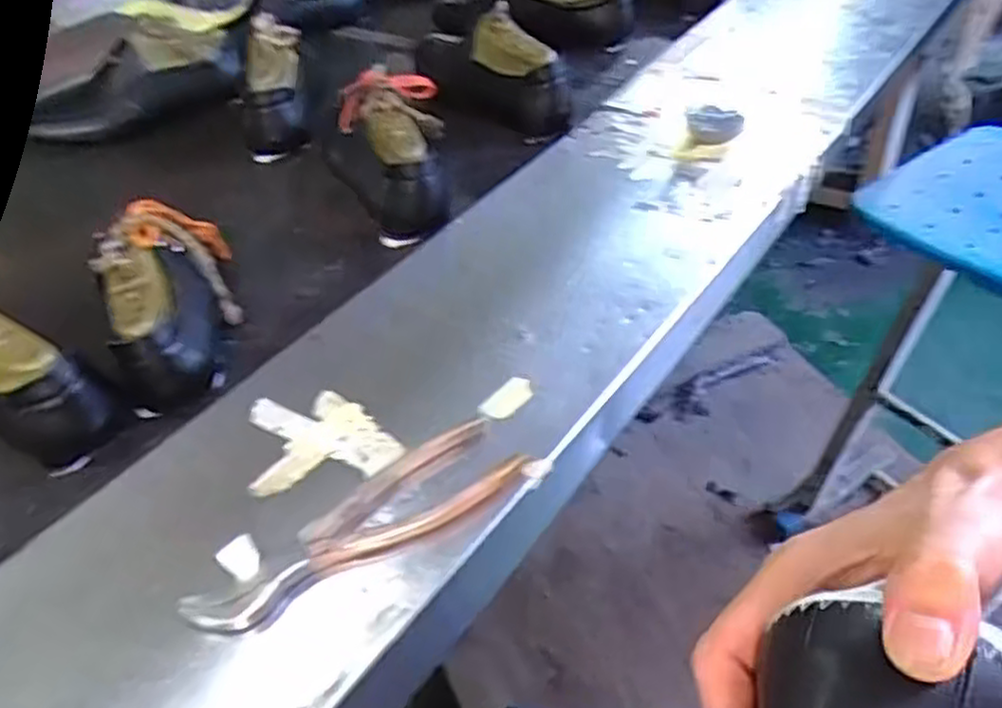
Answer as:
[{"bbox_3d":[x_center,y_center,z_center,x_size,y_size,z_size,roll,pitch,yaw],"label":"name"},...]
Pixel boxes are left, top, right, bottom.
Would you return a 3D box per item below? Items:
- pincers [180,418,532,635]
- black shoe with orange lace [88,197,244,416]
[{"bbox_3d":[-0.079,0.093,0.428,0.193,0.018,0.053,-25,44,-18],"label":"pincers"},{"bbox_3d":[-0.261,-0.044,0.593,0.077,0.104,0.174,-12,41,-4],"label":"black shoe with orange lace"}]

